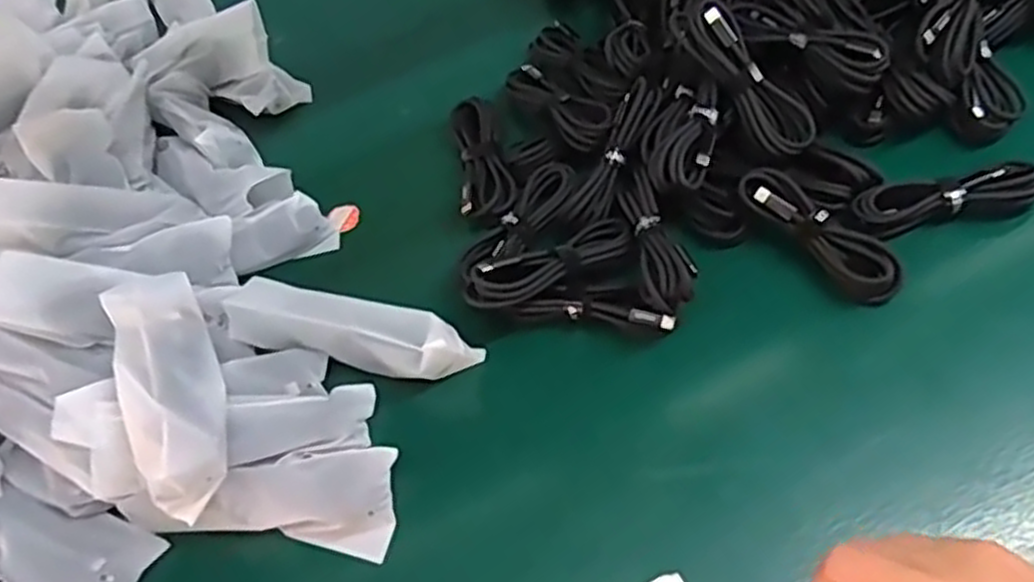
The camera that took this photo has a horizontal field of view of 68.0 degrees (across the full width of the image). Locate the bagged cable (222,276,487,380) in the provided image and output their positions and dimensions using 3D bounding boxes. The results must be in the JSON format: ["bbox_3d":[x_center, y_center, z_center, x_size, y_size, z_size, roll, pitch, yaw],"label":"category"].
[{"bbox_3d":[-0.101,0.026,0.468,0.152,0.040,0.035,10,60,16],"label":"bagged cable"}]

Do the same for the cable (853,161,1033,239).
[{"bbox_3d":[0.263,-0.057,0.466,0.106,0.022,0.032,-13,57,1],"label":"cable"}]

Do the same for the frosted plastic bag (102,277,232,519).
[{"bbox_3d":[-0.197,0.052,0.428,0.052,0.043,0.154,-26,57,-7],"label":"frosted plastic bag"}]

